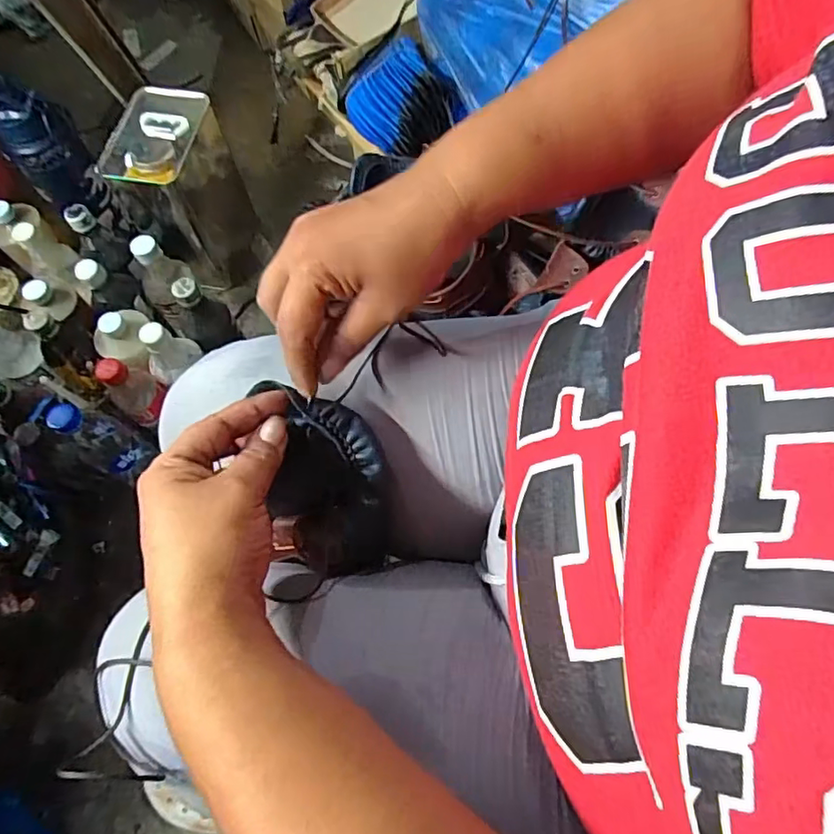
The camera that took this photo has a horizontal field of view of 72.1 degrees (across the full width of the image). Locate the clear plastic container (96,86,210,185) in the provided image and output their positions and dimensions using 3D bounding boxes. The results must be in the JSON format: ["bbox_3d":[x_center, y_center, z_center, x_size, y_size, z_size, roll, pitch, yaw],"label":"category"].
[{"bbox_3d":[-0.342,-0.366,0.742,0.104,0.016,0.158,13,70,7],"label":"clear plastic container"}]

